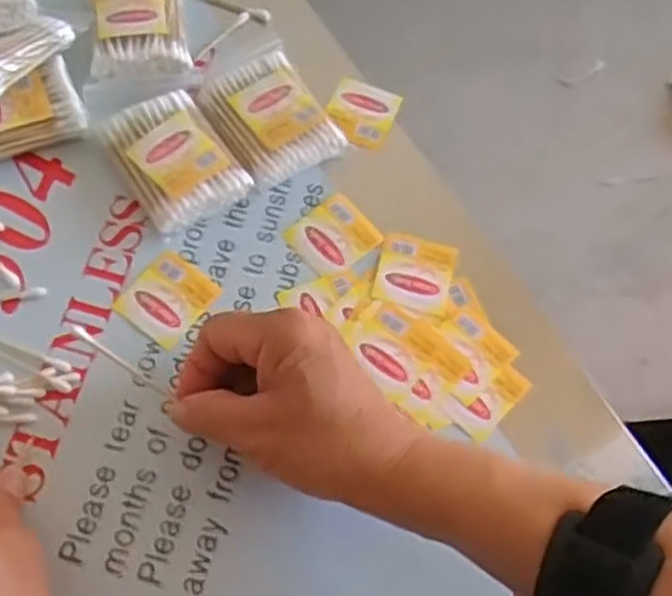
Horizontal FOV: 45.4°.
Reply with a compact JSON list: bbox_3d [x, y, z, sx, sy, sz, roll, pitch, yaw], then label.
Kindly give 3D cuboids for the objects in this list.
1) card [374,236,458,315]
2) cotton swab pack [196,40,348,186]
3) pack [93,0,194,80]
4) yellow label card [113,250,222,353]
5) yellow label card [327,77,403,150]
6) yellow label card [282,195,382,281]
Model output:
[{"bbox_3d":[0.043,-0.014,0.431,0.039,0.004,0.045,16,66,4],"label":"card"},{"bbox_3d":[-0.042,-0.108,0.460,0.058,0.017,0.091,-28,70,-15],"label":"cotton swab pack"},{"bbox_3d":[-0.116,-0.164,0.478,0.053,0.019,0.075,-5,66,-5],"label":"pack"},{"bbox_3d":[-0.088,-0.001,0.416,0.040,0.004,0.043,36,69,13],"label":"yellow label card"},{"bbox_3d":[0.015,-0.110,0.475,0.038,0.005,0.042,22,68,5],"label":"yellow label card"},{"bbox_3d":[-0.001,-0.035,0.438,0.043,0.004,0.038,-36,72,-17],"label":"yellow label card"}]

